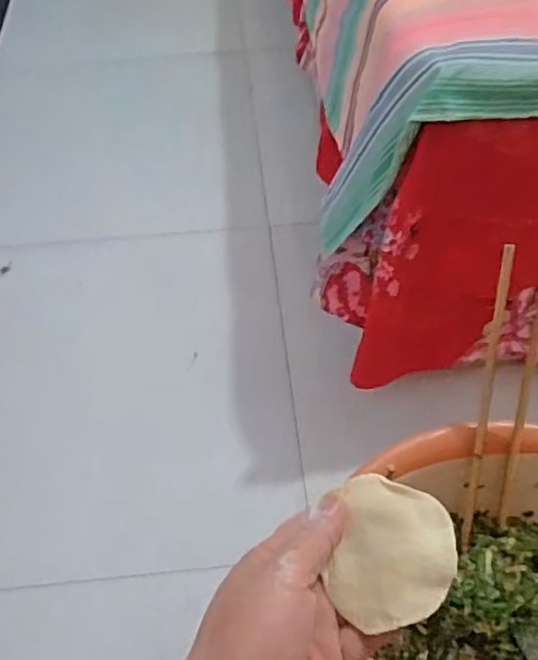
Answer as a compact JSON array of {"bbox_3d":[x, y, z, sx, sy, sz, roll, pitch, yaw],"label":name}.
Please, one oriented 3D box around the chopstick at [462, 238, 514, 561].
[{"bbox_3d":[0.146,0.050,0.437,0.007,0.211,0.015,5,15,6],"label":"chopstick"}]

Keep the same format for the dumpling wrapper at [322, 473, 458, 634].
[{"bbox_3d":[0.058,0.108,0.307,0.055,0.007,0.067,9,78,22],"label":"dumpling wrapper"}]

